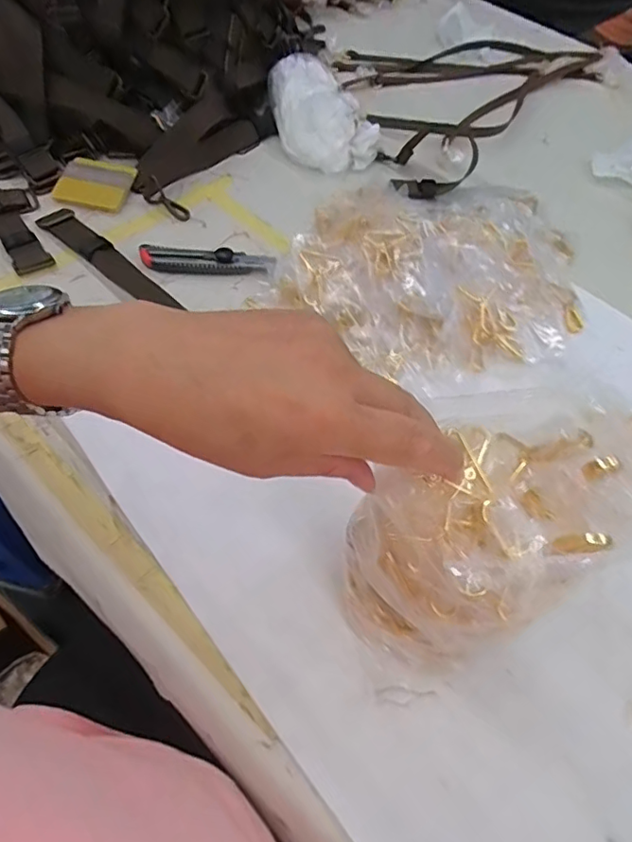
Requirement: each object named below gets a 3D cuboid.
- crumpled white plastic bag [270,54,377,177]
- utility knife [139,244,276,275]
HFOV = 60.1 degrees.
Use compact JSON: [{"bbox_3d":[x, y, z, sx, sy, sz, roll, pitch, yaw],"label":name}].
[{"bbox_3d":[0.010,-0.461,0.810,0.149,0.063,0.192,-4,57,-7],"label":"crumpled white plastic bag"},{"bbox_3d":[-0.128,-0.189,0.642,0.154,0.020,0.024,4,56,-2],"label":"utility knife"}]

